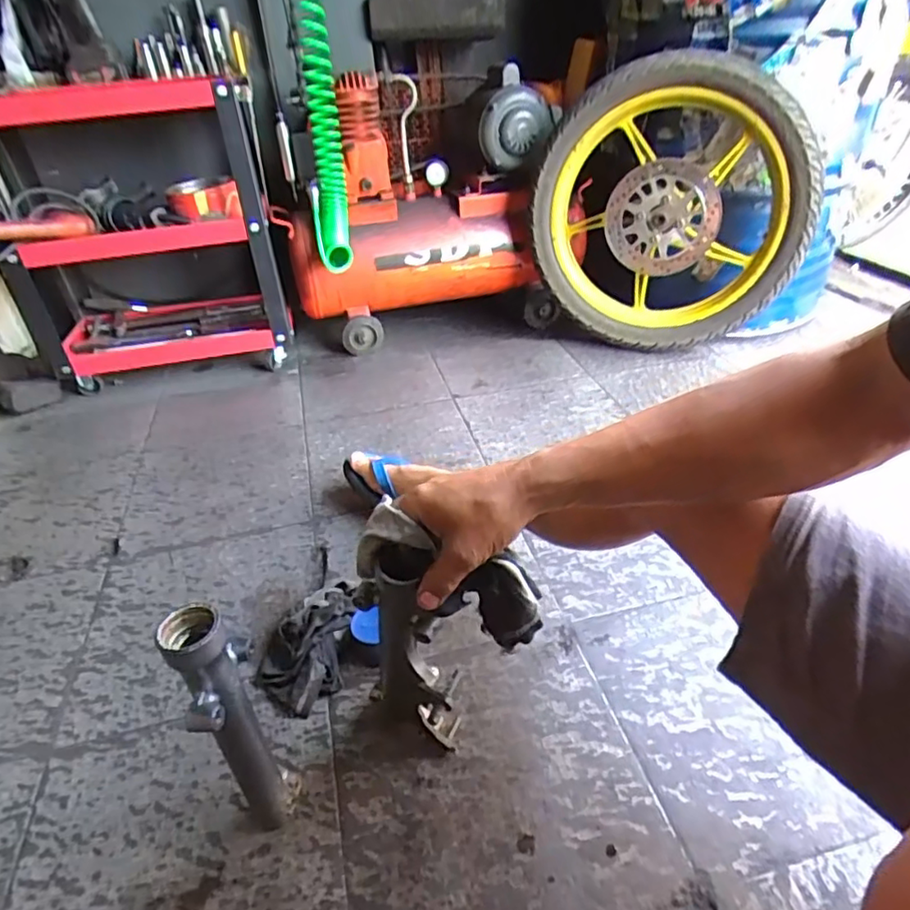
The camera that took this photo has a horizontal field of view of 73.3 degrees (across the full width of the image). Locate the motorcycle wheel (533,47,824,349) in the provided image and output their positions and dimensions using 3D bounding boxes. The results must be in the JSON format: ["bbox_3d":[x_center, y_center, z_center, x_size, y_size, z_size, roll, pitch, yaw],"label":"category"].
[{"bbox_3d":[0.424,-0.486,1.220,0.504,0.505,0.116,5,36,14],"label":"motorcycle wheel"}]

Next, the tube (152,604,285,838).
[{"bbox_3d":[-0.176,0.238,0.508,0.050,0.278,0.056,-25,40,-28],"label":"tube"}]

